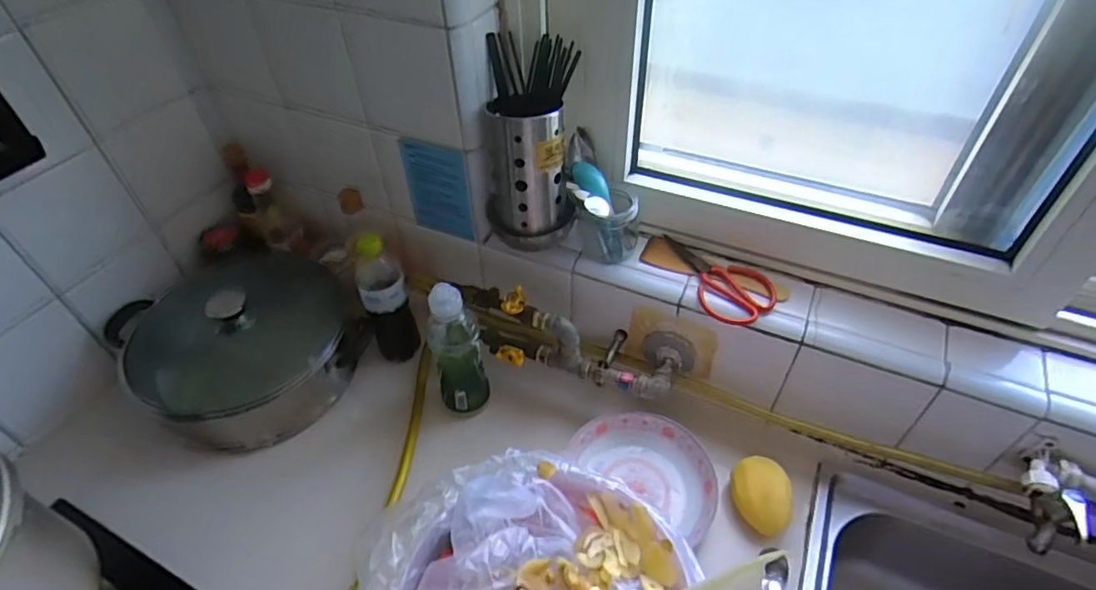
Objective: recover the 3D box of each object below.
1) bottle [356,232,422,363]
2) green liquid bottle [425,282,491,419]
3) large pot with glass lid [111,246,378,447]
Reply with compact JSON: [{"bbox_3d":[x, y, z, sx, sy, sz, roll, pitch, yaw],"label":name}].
[{"bbox_3d":[-0.236,0.007,0.839,0.063,0.216,0.053,-13,48,-13],"label":"bottle"},{"bbox_3d":[-0.121,0.076,0.769,0.073,0.209,0.063,-9,47,-10],"label":"green liquid bottle"},{"bbox_3d":[-0.457,0.060,0.861,0.303,0.157,0.280,1,46,-1],"label":"large pot with glass lid"}]

